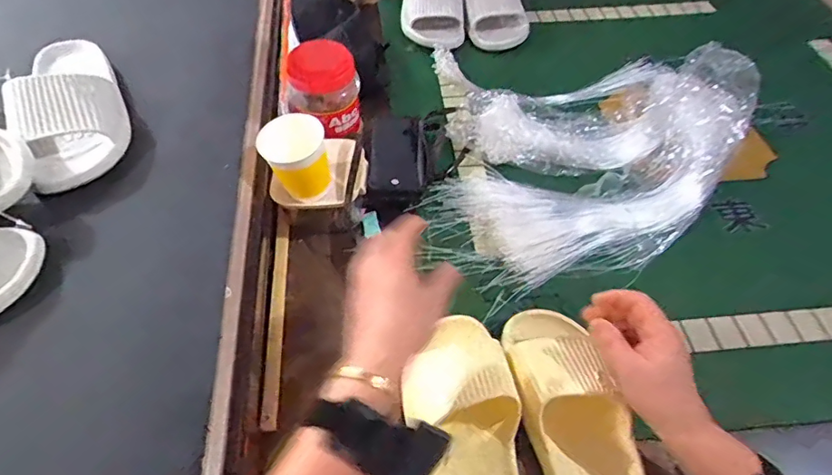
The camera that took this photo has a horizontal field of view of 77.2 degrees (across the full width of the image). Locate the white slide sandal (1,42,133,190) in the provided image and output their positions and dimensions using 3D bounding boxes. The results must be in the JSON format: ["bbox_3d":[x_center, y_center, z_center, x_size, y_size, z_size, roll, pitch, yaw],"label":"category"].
[{"bbox_3d":[-0.395,-0.154,0.595,0.104,0.054,0.224,-19,55,-16],"label":"white slide sandal"}]

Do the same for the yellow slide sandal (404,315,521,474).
[{"bbox_3d":[0.048,0.185,0.478,0.098,0.057,0.231,-3,65,-5],"label":"yellow slide sandal"}]

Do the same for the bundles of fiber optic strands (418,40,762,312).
[{"bbox_3d":[0.252,-0.132,0.728,0.512,0.091,0.374,-8,53,-8],"label":"bundles of fiber optic strands"}]

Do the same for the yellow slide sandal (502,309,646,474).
[{"bbox_3d":[0.157,0.177,0.483,0.095,0.072,0.253,-10,61,-10],"label":"yellow slide sandal"}]

